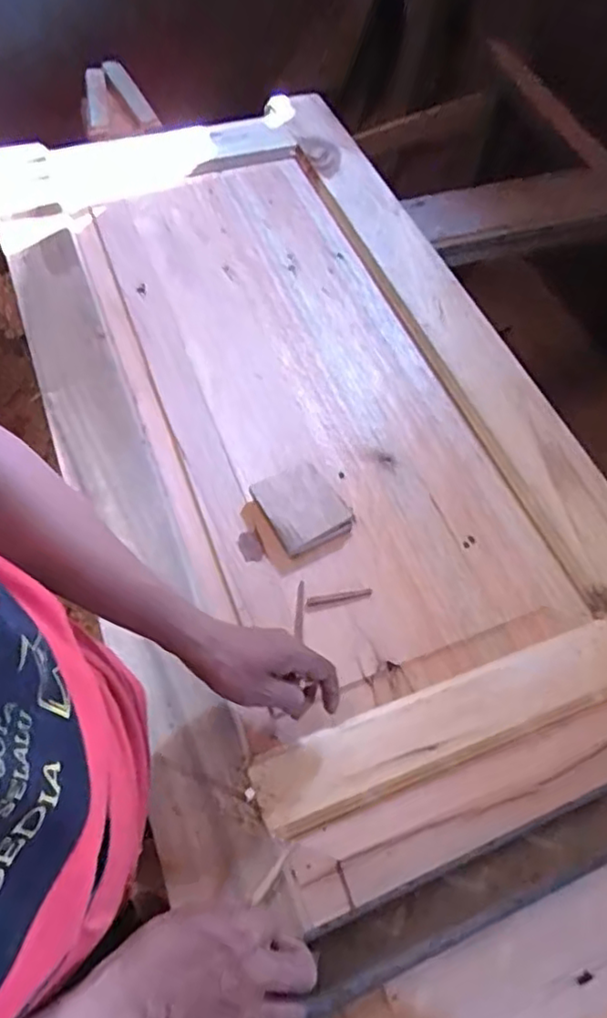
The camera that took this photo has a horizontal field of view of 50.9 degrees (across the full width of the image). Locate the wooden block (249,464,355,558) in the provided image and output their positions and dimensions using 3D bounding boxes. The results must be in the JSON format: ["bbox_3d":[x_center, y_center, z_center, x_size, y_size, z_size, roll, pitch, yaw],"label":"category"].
[{"bbox_3d":[-0.002,-0.002,0.714,0.082,0.029,0.100,-27,64,-19],"label":"wooden block"}]

